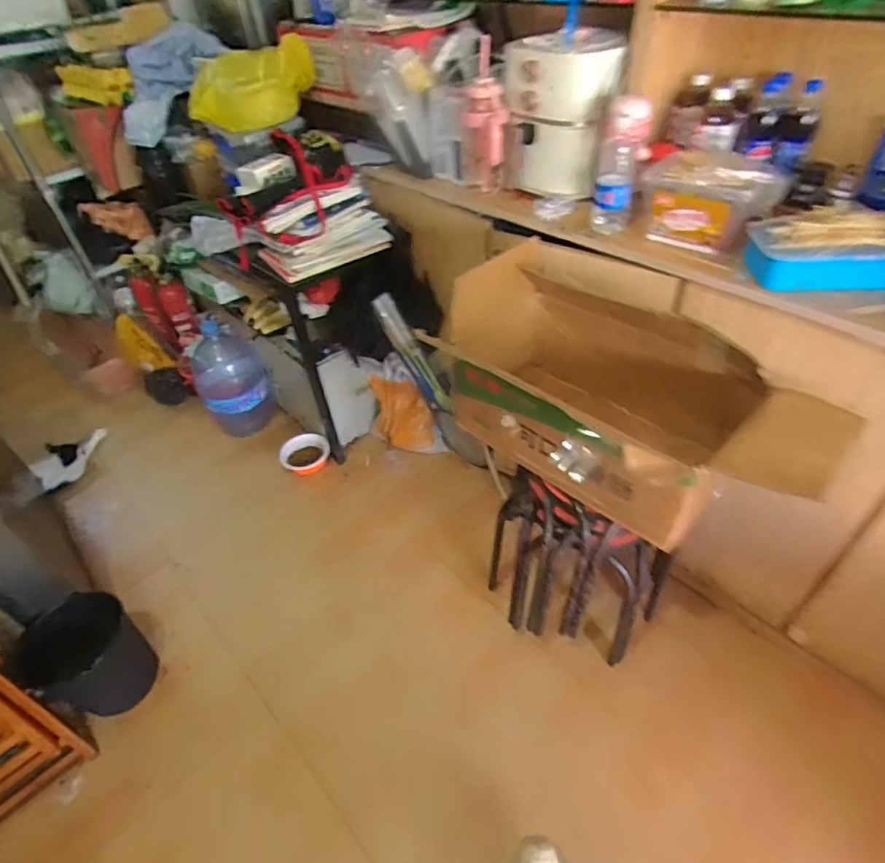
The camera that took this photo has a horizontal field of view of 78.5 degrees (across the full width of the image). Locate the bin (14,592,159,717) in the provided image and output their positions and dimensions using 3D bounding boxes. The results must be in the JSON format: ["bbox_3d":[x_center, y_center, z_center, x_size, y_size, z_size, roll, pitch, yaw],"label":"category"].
[{"bbox_3d":[-0.869,0.552,1.327,0.202,0.301,0.193,-6,43,-2],"label":"bin"}]

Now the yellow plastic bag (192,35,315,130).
[{"bbox_3d":[-0.534,-0.982,1.529,0.201,0.178,0.304,18,48,22],"label":"yellow plastic bag"}]

